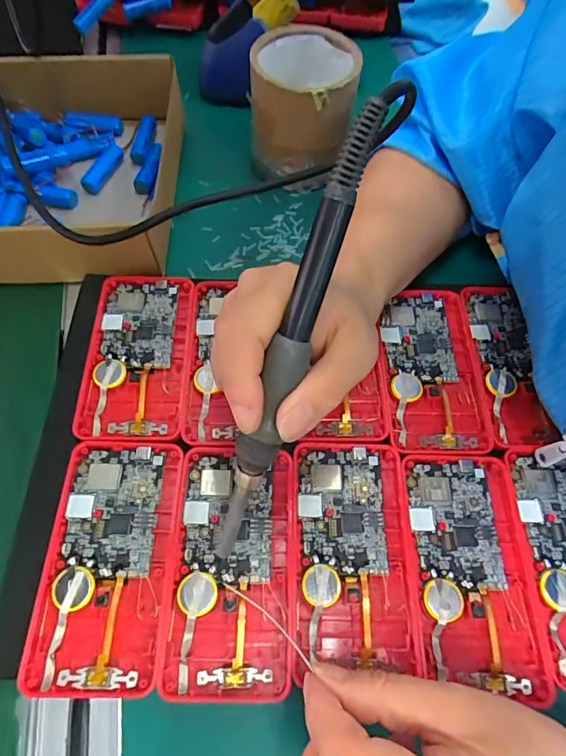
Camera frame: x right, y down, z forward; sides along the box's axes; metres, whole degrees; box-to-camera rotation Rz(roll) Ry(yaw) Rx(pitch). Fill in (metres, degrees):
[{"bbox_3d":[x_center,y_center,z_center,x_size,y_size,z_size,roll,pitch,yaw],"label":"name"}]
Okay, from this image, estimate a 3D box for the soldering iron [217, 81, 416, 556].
[{"bbox_3d":[0.005,-0.012,0.186,0.015,0.016,0.196,22,107,10],"label":"soldering iron"}]

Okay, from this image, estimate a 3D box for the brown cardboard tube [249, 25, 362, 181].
[{"bbox_3d":[0.015,-0.217,0.376,0.078,0.089,0.087,1,61,-1],"label":"brown cardboard tube"}]

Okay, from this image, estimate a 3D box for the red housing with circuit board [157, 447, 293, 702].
[{"bbox_3d":[-0.027,0.096,0.240,0.063,0.010,0.118,1,61,-1],"label":"red housing with circuit board"}]

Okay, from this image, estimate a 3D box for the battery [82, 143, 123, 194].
[{"bbox_3d":[-0.152,-0.179,0.387,0.015,0.012,0.056,16,62,7],"label":"battery"}]

